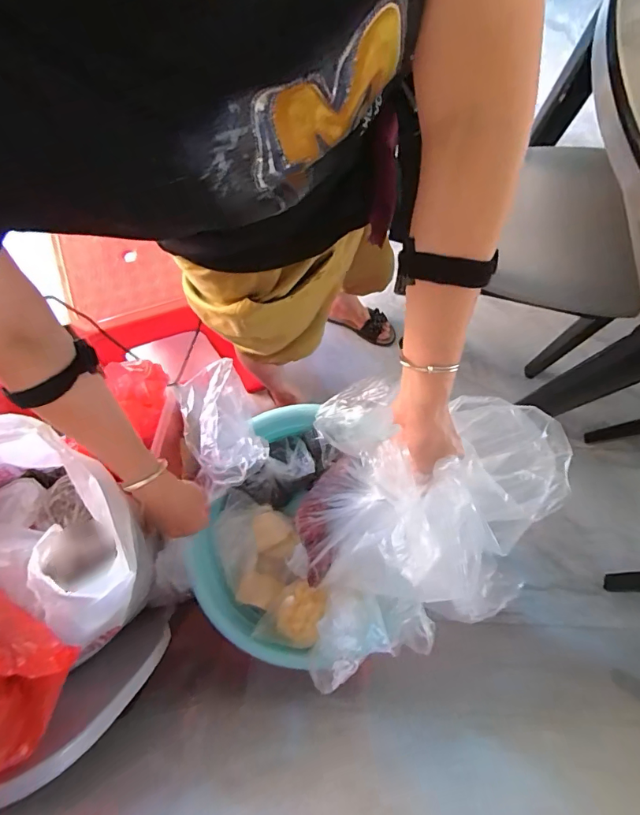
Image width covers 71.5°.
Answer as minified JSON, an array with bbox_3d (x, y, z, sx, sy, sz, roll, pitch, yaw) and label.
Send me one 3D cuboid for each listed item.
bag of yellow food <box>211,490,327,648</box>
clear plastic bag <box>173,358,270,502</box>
[{"bbox_3d":[-0.081,0.245,0.680,0.121,0.062,0.238,-31,58,-8],"label":"bag of yellow food"},{"bbox_3d":[-0.138,0.018,0.593,0.095,0.073,0.160,-22,77,-6],"label":"clear plastic bag"}]

